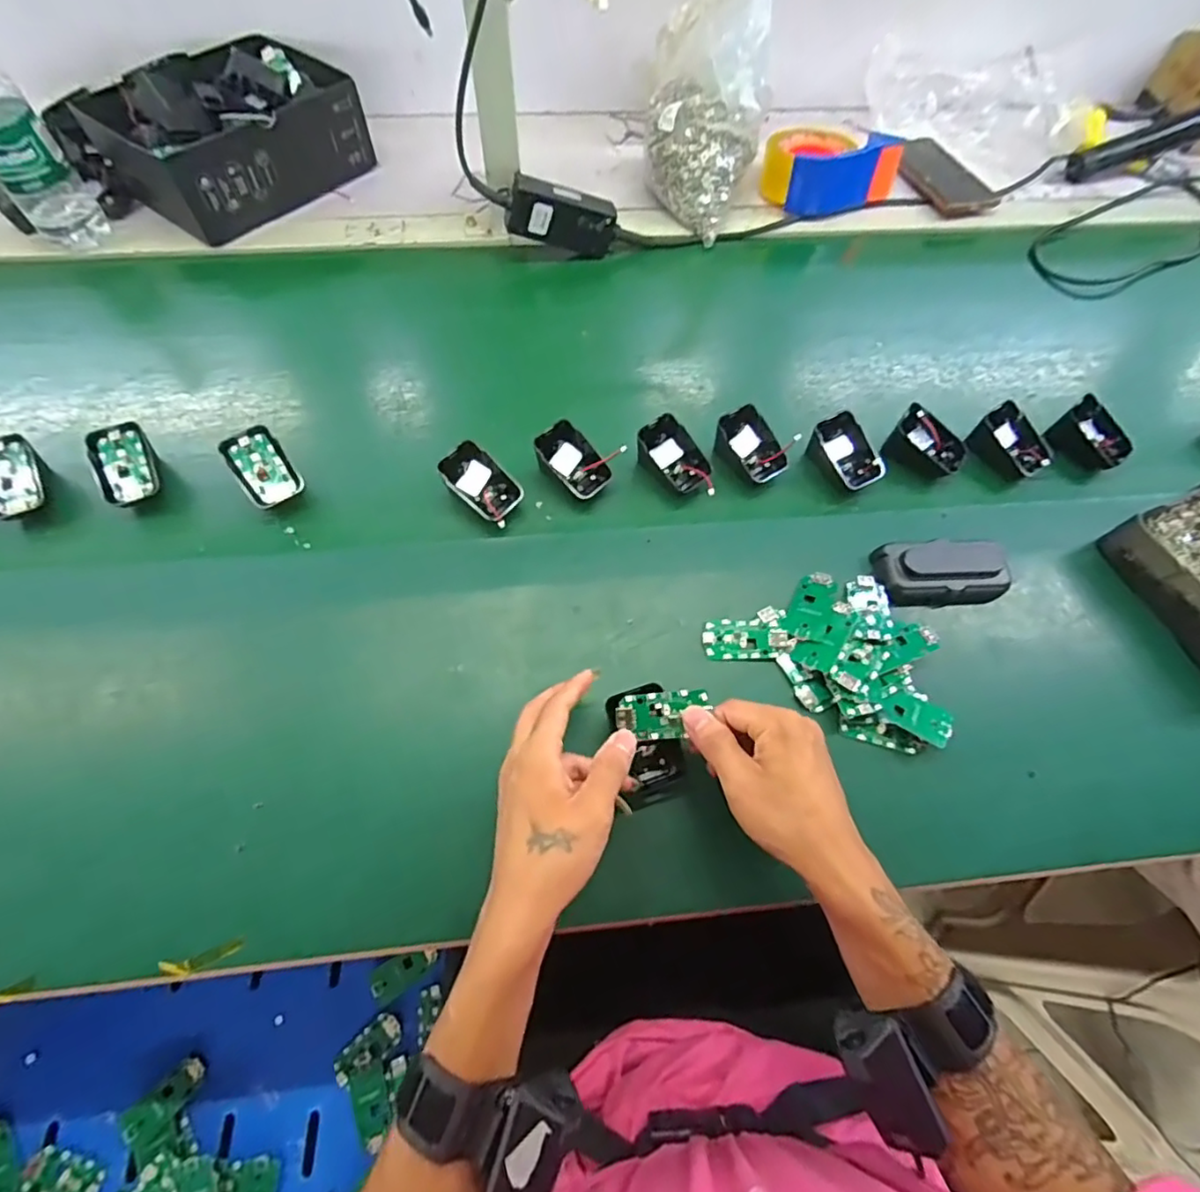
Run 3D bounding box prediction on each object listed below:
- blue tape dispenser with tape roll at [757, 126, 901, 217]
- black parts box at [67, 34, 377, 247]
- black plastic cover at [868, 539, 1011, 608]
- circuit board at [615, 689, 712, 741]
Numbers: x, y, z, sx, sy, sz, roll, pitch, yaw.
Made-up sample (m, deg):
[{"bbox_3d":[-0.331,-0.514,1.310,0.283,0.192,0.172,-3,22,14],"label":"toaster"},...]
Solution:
[{"bbox_3d":[0.271,-0.518,0.721,0.140,0.065,0.101,-14,64,-8],"label":"blue tape dispenser with tape roll"},{"bbox_3d":[-0.416,-0.537,0.693,0.190,0.097,0.253,37,68,17],"label":"black parts box"},{"bbox_3d":[0.282,-0.018,0.499,0.102,0.037,0.048,-2,63,-2],"label":"black plastic cover"},{"bbox_3d":[0.043,0.080,0.405,0.062,0.005,0.031,-4,82,0],"label":"circuit board"}]

